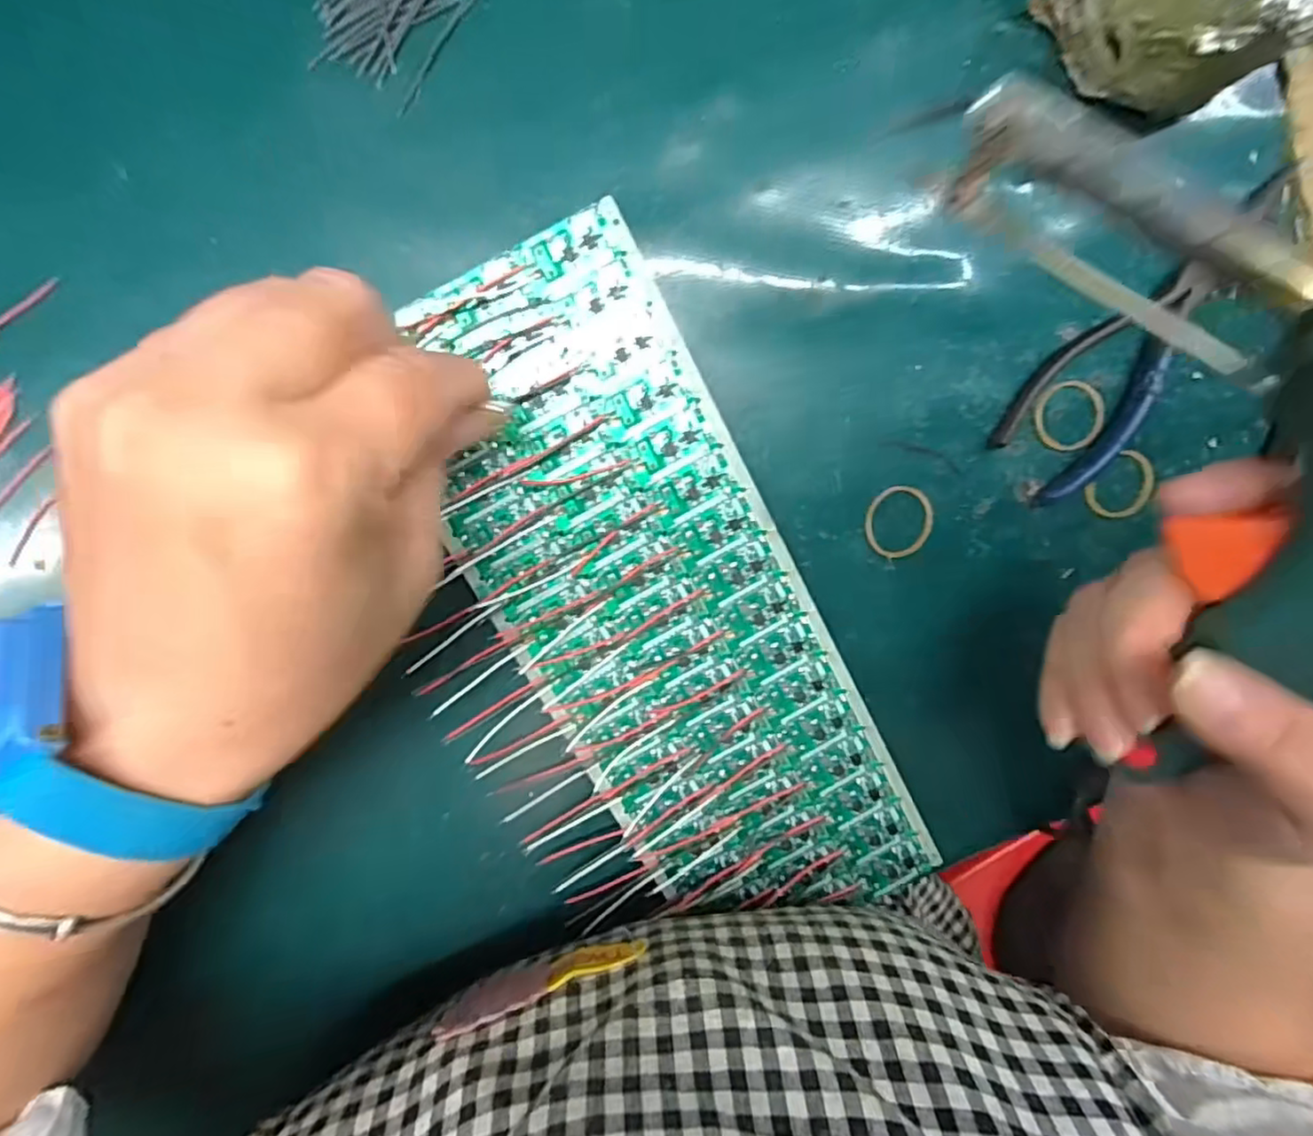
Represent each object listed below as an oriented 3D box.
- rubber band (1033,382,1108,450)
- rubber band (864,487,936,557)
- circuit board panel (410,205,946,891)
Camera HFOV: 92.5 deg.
[{"bbox_3d":[0.174,-0.064,0.265,0.031,0.004,0.028,1,102,-7],"label":"rubber band"},{"bbox_3d":[0.103,-0.019,0.264,0.029,0.004,0.030,-9,103,-5],"label":"rubber band"},{"bbox_3d":[0.008,0.022,0.254,0.112,0.007,0.294,-27,102,0],"label":"circuit board panel"}]

